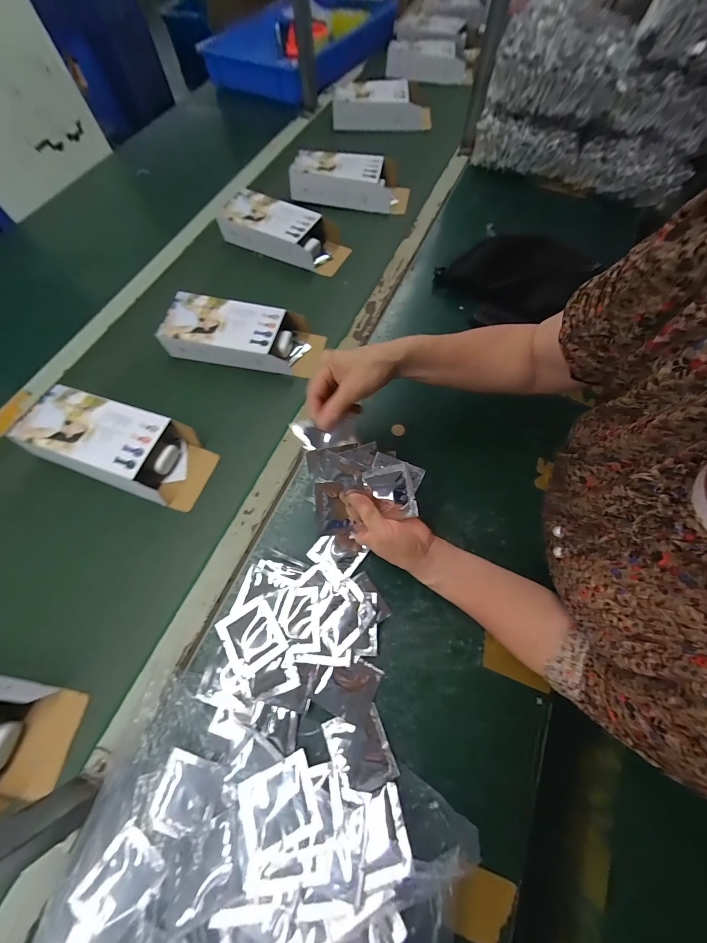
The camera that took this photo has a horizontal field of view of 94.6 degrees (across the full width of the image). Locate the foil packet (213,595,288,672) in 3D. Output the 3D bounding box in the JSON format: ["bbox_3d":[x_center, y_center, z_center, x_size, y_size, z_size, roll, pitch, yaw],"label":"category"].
[{"bbox_3d":[-0.121,0.194,0.389,0.063,0.004,0.070,-35,64,-10],"label":"foil packet"}]

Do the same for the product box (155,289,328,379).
[{"bbox_3d":[-0.189,-0.232,0.556,0.255,0.052,0.114,8,67,3],"label":"product box"}]

